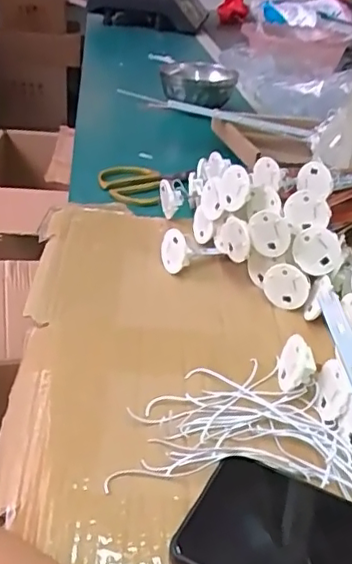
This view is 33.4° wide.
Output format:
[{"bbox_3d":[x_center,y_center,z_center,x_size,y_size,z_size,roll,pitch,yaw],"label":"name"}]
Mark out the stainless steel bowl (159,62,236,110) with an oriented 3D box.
[{"bbox_3d":[0.037,-0.326,0.966,0.123,0.044,0.144,3,32,-4],"label":"stainless steel bowl"}]

